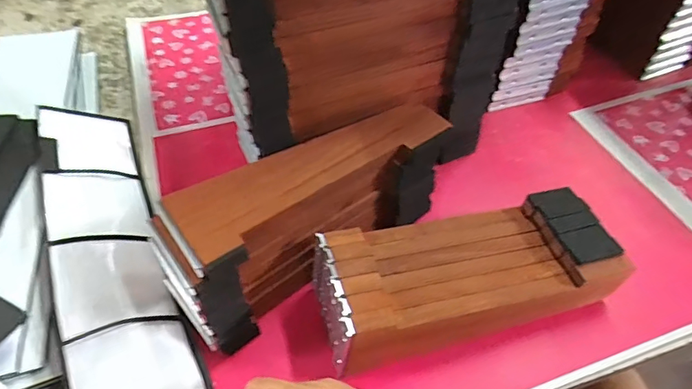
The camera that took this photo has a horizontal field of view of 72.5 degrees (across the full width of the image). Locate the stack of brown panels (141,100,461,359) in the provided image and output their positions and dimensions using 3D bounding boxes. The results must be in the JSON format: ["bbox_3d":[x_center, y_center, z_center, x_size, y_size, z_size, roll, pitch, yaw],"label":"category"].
[{"bbox_3d":[-0.030,0.012,0.428,0.266,0.111,0.092,-33,58,-24],"label":"stack of brown panels"}]

